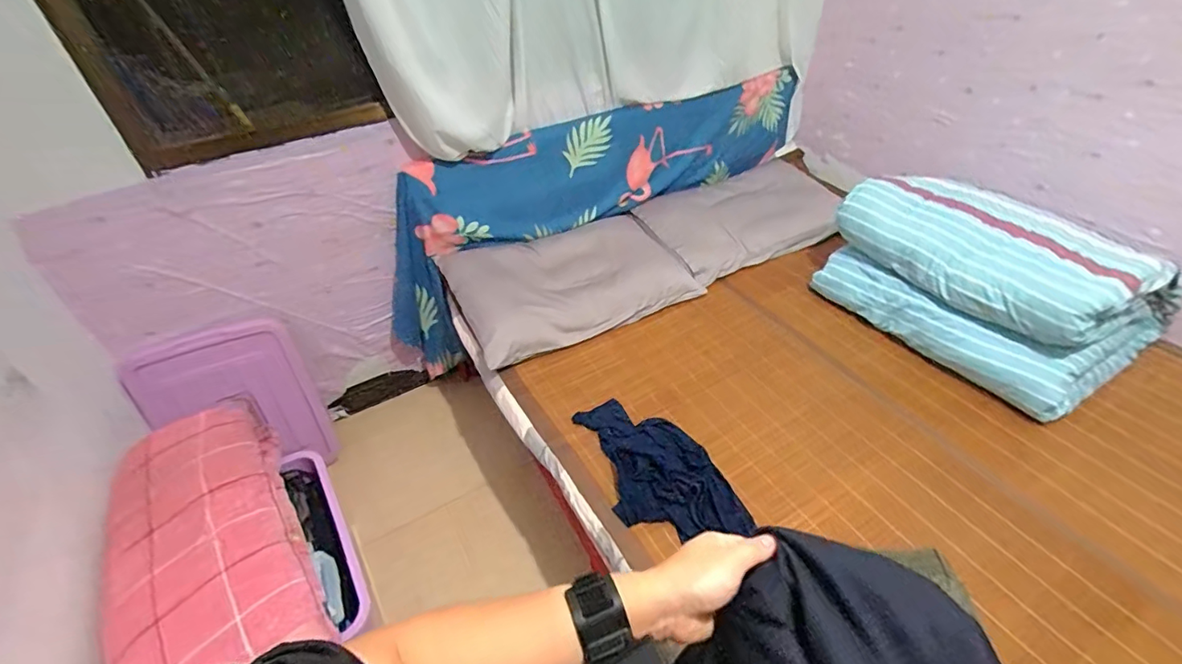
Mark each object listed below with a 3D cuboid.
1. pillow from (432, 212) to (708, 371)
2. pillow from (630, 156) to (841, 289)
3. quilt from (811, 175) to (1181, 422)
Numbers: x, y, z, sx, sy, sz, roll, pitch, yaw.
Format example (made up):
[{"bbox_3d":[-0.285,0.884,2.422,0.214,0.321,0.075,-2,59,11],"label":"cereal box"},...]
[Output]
[{"bbox_3d":[-0.055,-0.161,1.528,0.677,0.126,0.397,-21,45,-19],"label":"pillow"},{"bbox_3d":[0.529,-0.400,1.777,0.687,0.095,0.426,-24,46,-22],"label":"pillow"},{"bbox_3d":[1.000,-0.156,1.326,0.474,0.291,0.660,-25,47,-23],"label":"quilt"}]

